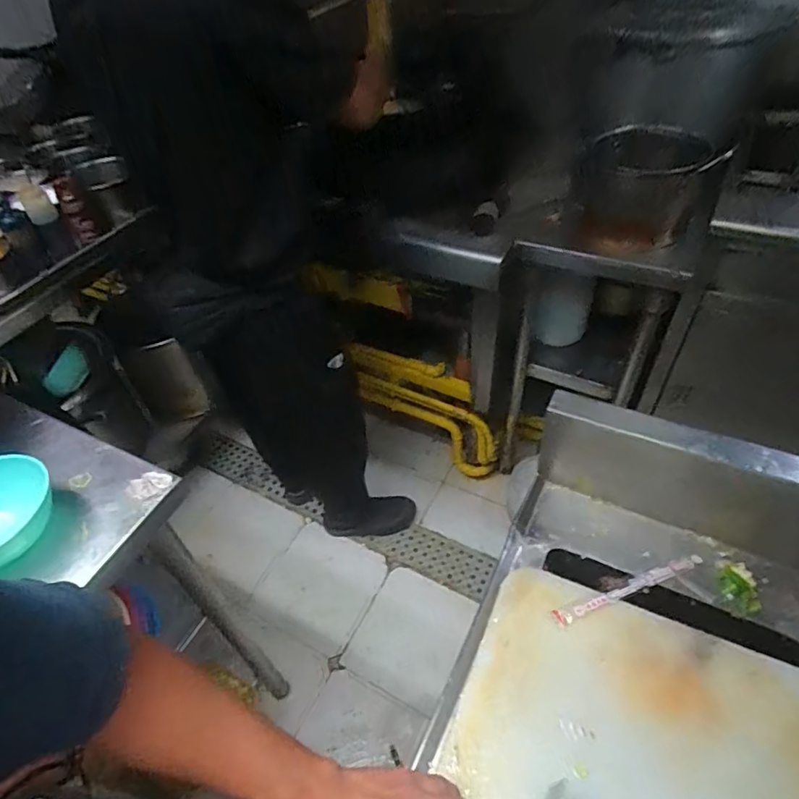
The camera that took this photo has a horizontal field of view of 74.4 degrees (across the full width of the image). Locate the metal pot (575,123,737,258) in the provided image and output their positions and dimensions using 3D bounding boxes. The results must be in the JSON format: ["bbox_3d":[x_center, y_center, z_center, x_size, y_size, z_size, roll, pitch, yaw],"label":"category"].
[{"bbox_3d":[0.464,-0.407,1.016,0.213,0.157,0.196,-2,47,3],"label":"metal pot"}]

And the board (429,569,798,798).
[{"bbox_3d":[0.210,0.373,0.458,0.355,0.026,0.374,16,51,20],"label":"board"}]

